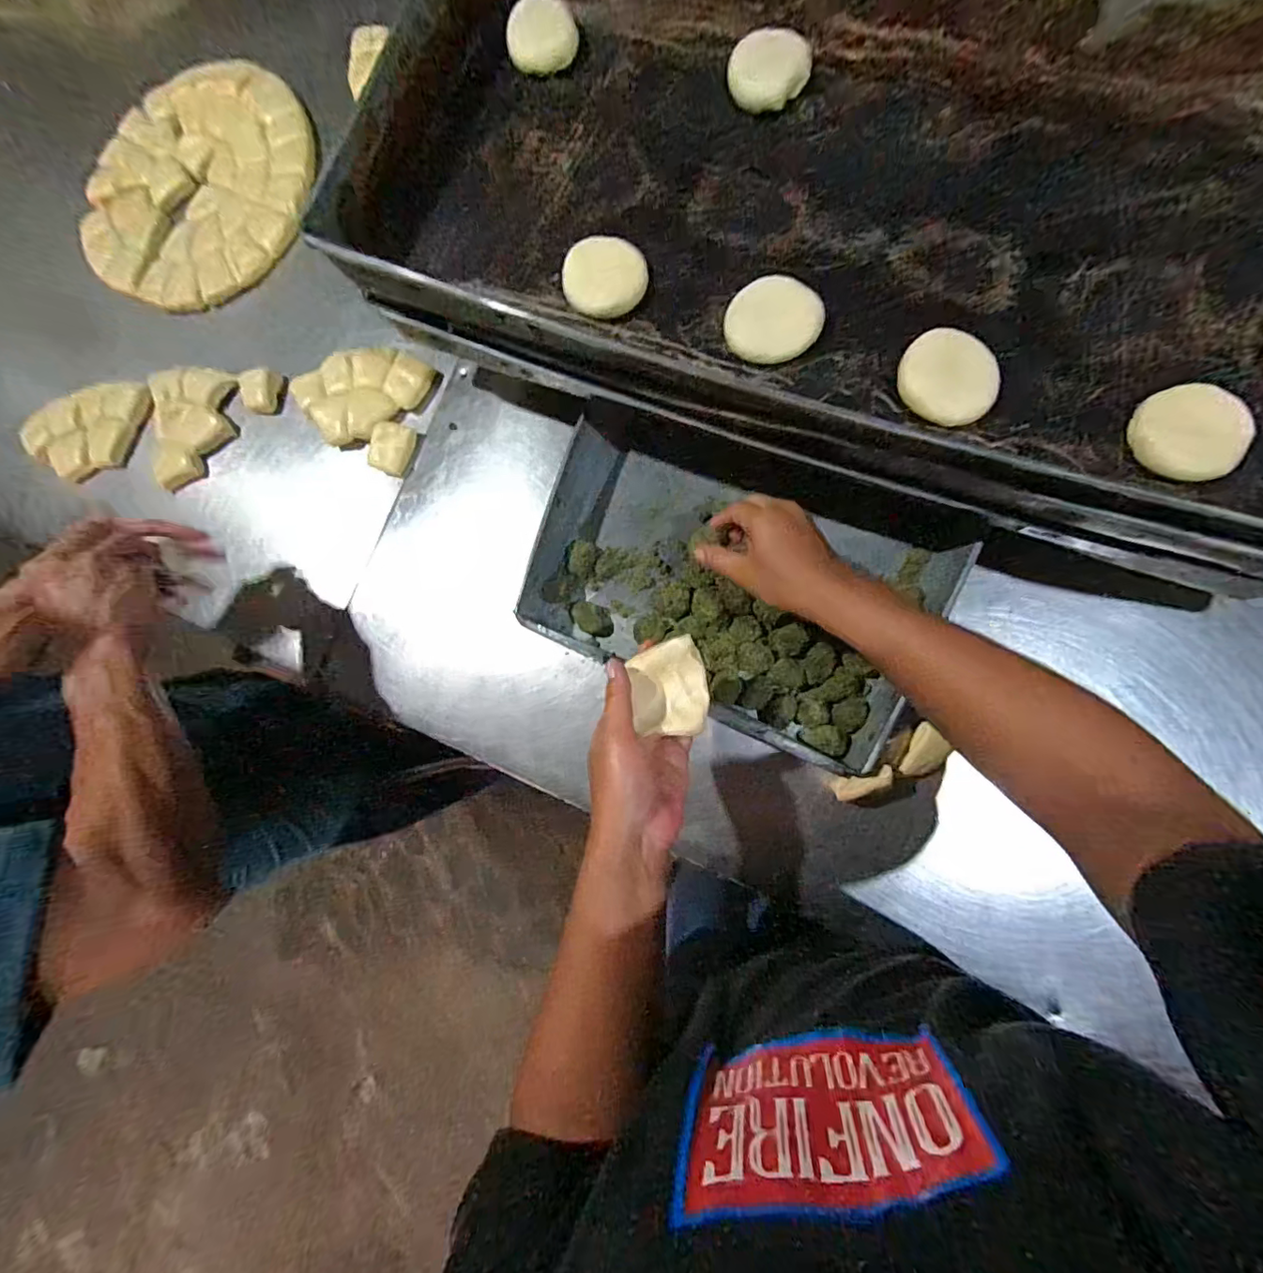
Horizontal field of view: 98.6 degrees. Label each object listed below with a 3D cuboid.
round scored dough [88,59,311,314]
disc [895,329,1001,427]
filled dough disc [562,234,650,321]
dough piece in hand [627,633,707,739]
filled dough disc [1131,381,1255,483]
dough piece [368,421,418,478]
[{"bbox_3d":[-0.567,-0.587,0.704,0.322,0.021,0.318,-1,86,10],"label":"round scored dough"},{"bbox_3d":[0.237,-0.193,0.411,0.072,0.021,0.065,43,94,10],"label":"disc"},{"bbox_3d":[-0.021,-0.296,0.454,0.067,0.027,0.057,3,87,10],"label":"filled dough disc"},{"bbox_3d":[0.030,0.039,0.419,0.055,0.017,0.071,-11,85,8],"label":"dough piece in hand"},{"bbox_3d":[0.390,-0.141,0.383,0.061,0.024,0.062,-1,86,10],"label":"filled dough disc"},{"bbox_3d":[-0.280,-0.220,0.634,0.047,0.012,0.056,17,96,-26],"label":"dough piece"}]

